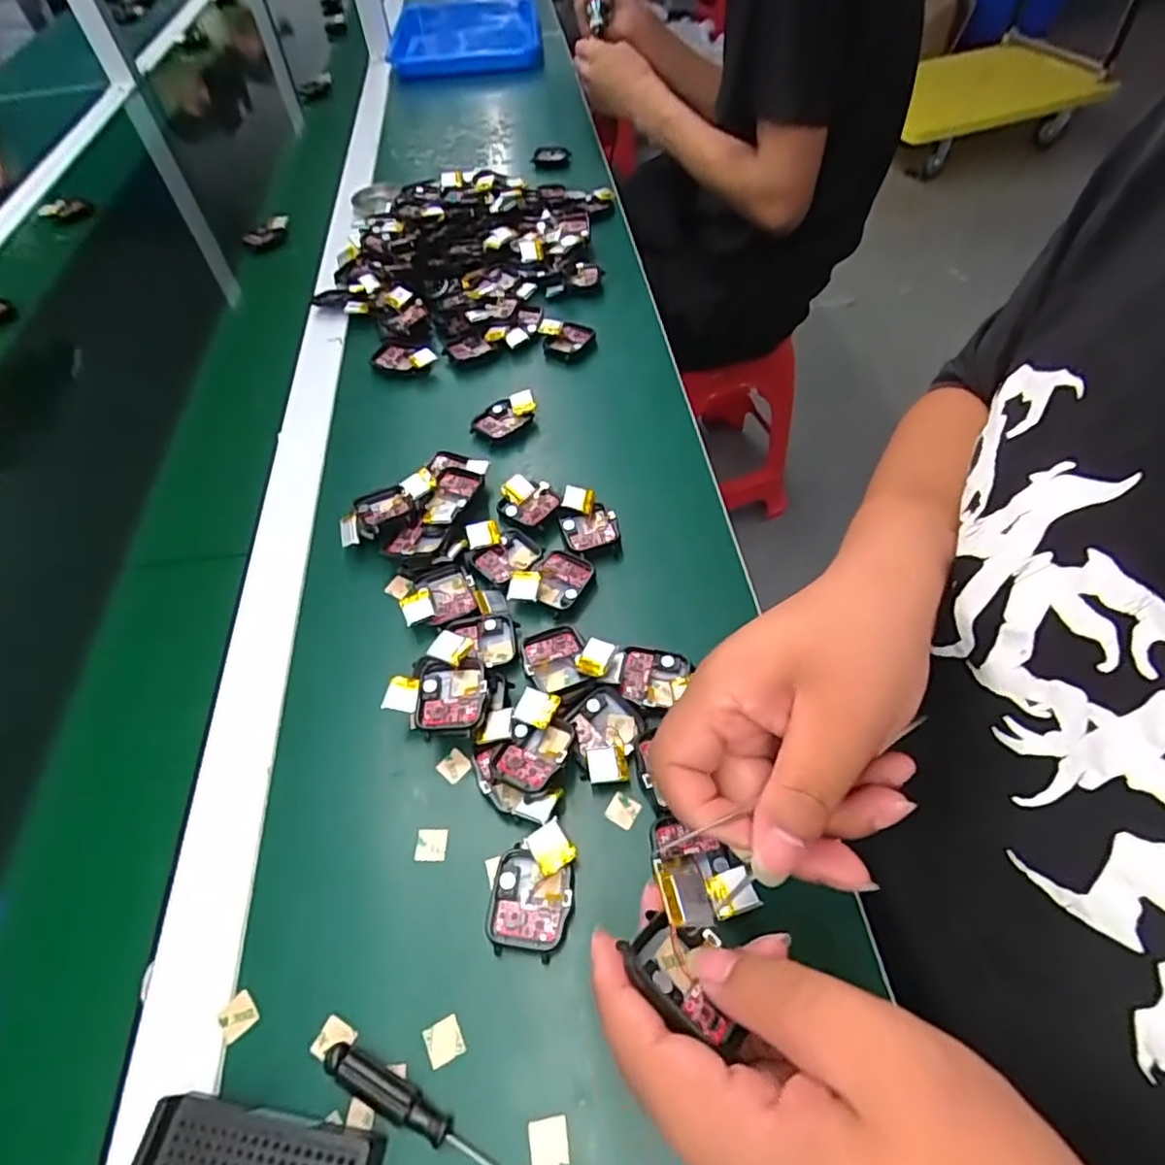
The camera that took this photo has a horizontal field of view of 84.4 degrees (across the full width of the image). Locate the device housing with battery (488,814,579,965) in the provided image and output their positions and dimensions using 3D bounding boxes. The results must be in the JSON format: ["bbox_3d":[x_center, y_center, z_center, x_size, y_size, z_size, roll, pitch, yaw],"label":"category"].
[{"bbox_3d":[-0.024,0.148,0.313,0.039,0.020,0.056,8,54,9],"label":"device housing with battery"}]

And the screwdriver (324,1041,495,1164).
[{"bbox_3d":[-0.050,0.227,0.260,0.130,0.013,0.013,20,57,18],"label":"screwdriver"}]

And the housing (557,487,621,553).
[{"bbox_3d":[0.004,-0.046,0.447,0.038,0.011,0.051,-9,53,-3],"label":"housing"}]

